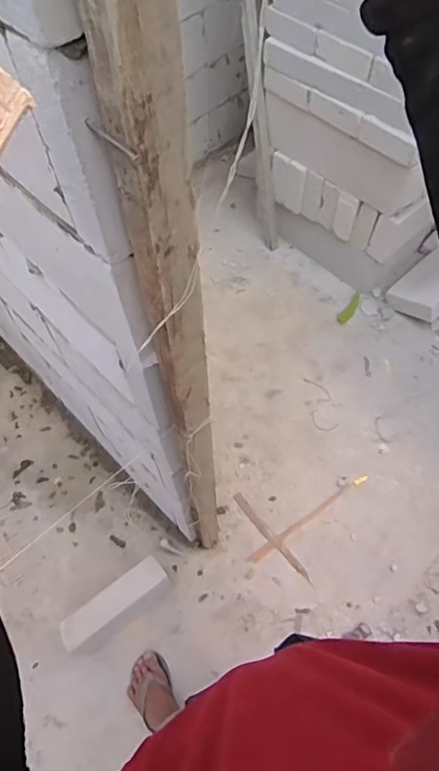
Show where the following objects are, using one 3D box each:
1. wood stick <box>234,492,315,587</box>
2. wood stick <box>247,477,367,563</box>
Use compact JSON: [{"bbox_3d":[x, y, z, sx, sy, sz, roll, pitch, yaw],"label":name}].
[{"bbox_3d":[0.160,0.463,1.571,0.029,0.009,0.340,-35,66,-17],"label":"wood stick"},{"bbox_3d":[0.285,0.413,1.629,0.456,0.023,0.028,-32,65,-15],"label":"wood stick"}]

